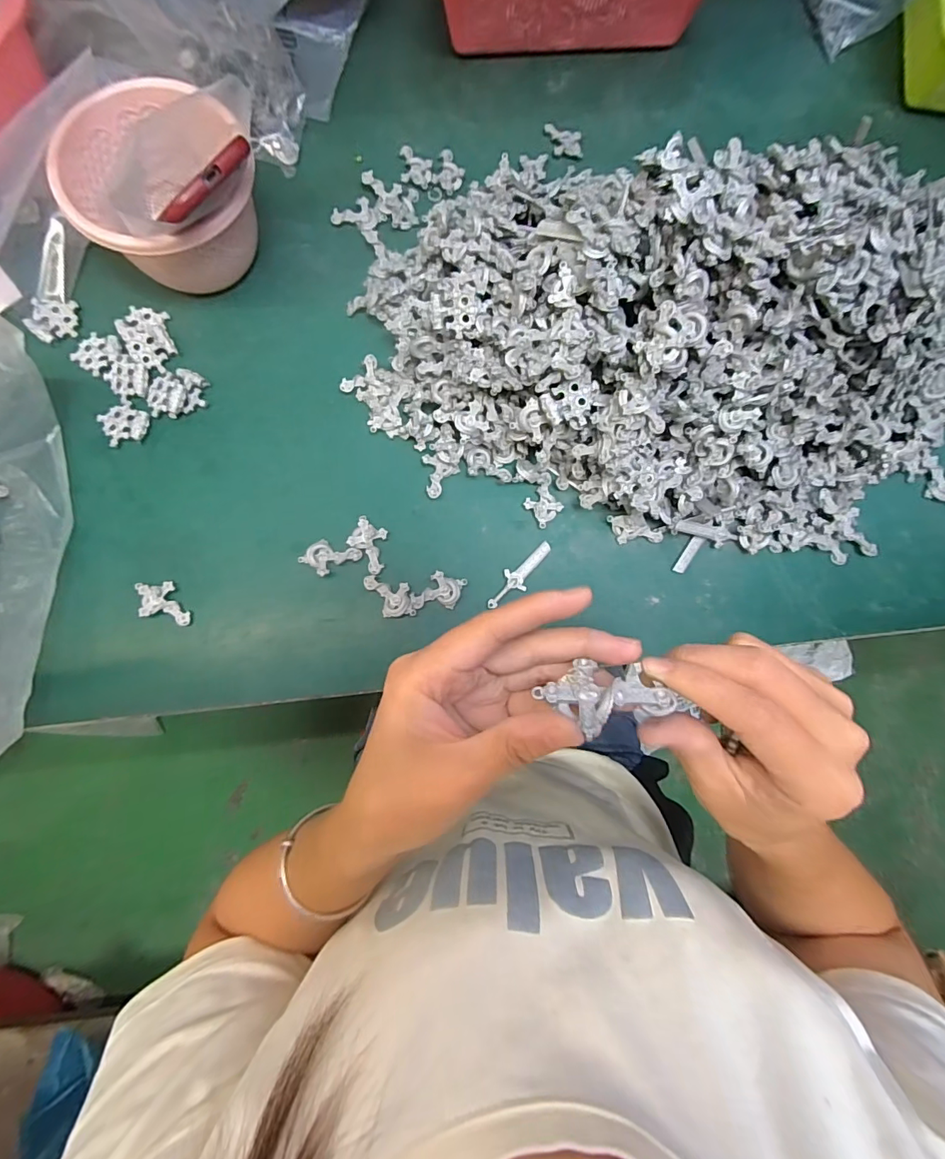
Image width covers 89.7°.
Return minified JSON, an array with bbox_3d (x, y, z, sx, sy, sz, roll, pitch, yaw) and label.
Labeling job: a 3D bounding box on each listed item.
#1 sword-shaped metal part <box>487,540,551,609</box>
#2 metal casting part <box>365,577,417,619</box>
[{"bbox_3d":[0.042,-0.004,0.418,0.022,0.005,0.078,39,82,4],"label":"sword-shaped metal part"},{"bbox_3d":[-0.071,0.014,0.409,0.034,0.011,0.042,-16,82,-5],"label":"metal casting part"}]

